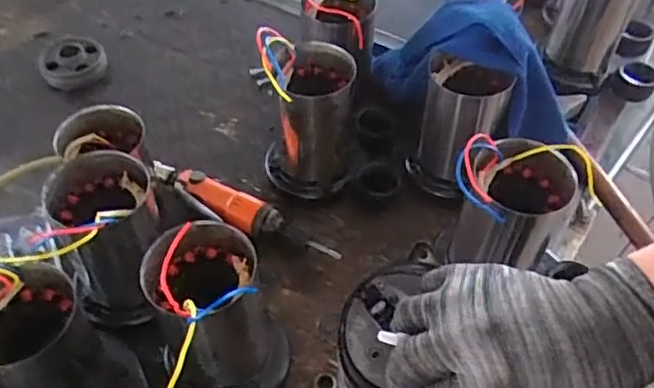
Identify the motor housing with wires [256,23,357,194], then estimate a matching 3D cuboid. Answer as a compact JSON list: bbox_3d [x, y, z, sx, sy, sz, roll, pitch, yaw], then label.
[{"bbox_3d":[-0.021,-0.088,0.732,0.104,0.194,0.101,-1,50,-2],"label":"motor housing with wires"}]

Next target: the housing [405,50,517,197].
[{"bbox_3d":[0.148,-0.078,0.729,0.091,0.158,0.079,23,53,18],"label":"housing"}]

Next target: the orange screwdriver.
[{"bbox_3d":[-0.101,0.021,0.742,0.247,0.035,0.043,27,54,20],"label":"orange screwdriver"}]

